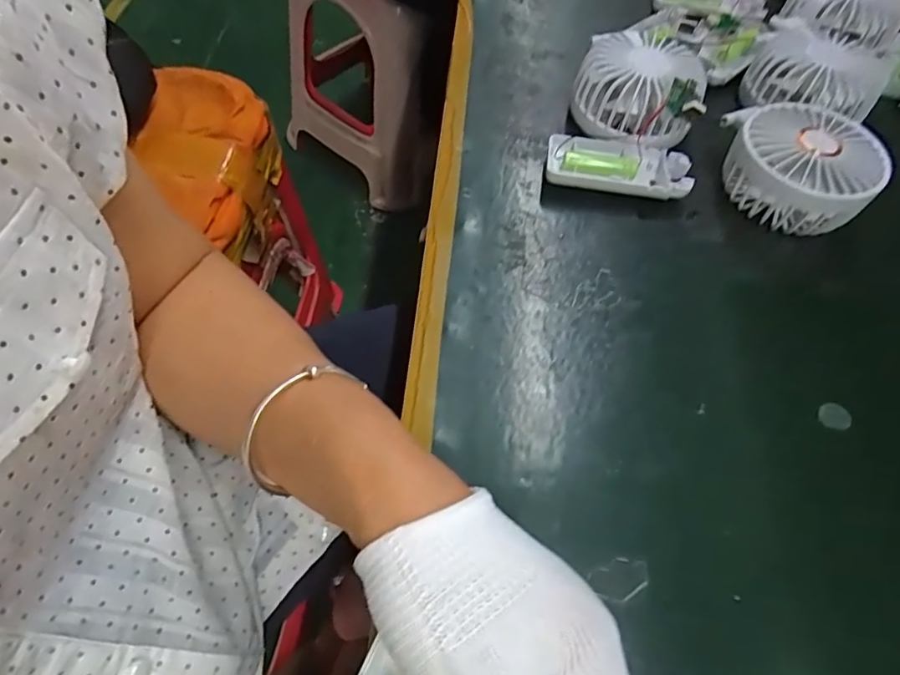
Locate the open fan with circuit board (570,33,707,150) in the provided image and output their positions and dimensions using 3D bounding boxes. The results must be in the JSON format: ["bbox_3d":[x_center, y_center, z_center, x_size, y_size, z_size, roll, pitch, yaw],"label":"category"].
[{"bbox_3d":[0.135,-0.177,0.394,0.087,0.050,0.088,17,59,8],"label":"open fan with circuit board"}]

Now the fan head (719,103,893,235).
[{"bbox_3d":[0.228,-0.114,0.361,0.093,0.046,0.094,17,59,8],"label":"fan head"}]

